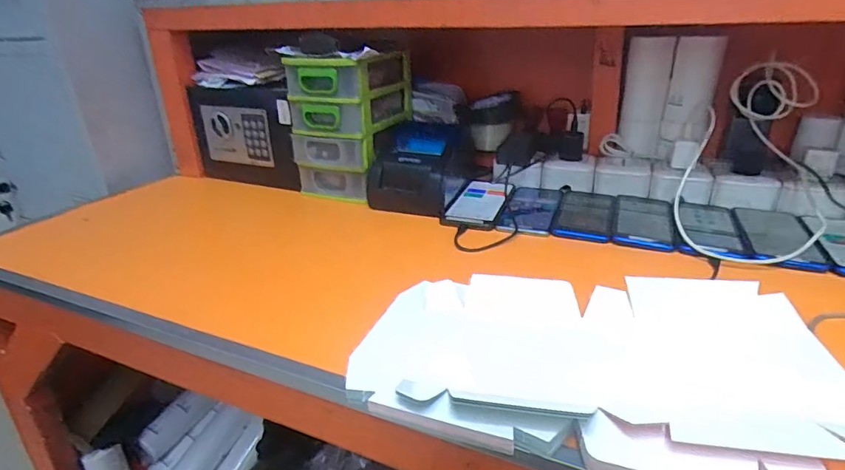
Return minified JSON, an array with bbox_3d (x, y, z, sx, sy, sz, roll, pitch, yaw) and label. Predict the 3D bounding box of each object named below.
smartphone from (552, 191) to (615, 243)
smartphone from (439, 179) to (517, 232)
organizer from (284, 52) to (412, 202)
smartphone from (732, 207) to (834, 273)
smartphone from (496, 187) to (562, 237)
[{"bbox_3d":[0.234,-0.033,0.684,0.077,0.008,0.169,8,27,21],"label":"smartphone"},{"bbox_3d":[0.091,-0.052,0.737,0.081,0.013,0.172,7,27,18],"label":"smartphone"},{"bbox_3d":[-0.119,-0.194,0.811,0.155,0.213,0.189,8,27,22],"label":"organizer"},{"bbox_3d":[0.446,-0.001,0.599,0.076,0.014,0.167,9,28,23],"label":"smartphone"},{"bbox_3d":[0.163,-0.041,0.710,0.073,0.007,0.177,7,27,19],"label":"smartphone"}]

